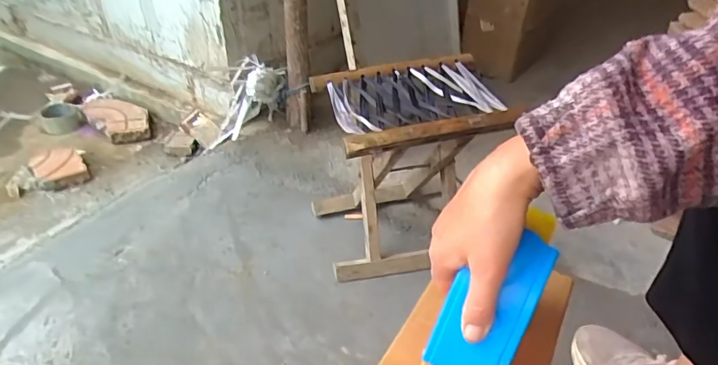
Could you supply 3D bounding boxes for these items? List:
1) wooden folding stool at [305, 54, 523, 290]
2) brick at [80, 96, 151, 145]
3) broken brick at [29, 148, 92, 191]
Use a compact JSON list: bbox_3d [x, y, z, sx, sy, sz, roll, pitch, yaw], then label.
[{"bbox_3d":[0.081,-0.014,0.797,0.268,0.277,0.241,-9,37,-16],"label":"wooden folding stool"},{"bbox_3d":[-0.614,-0.166,1.251,0.231,0.040,0.104,31,44,34],"label":"brick"},{"bbox_3d":[-0.654,-0.034,1.076,0.093,0.035,0.138,-24,43,-32],"label":"broken brick"}]

